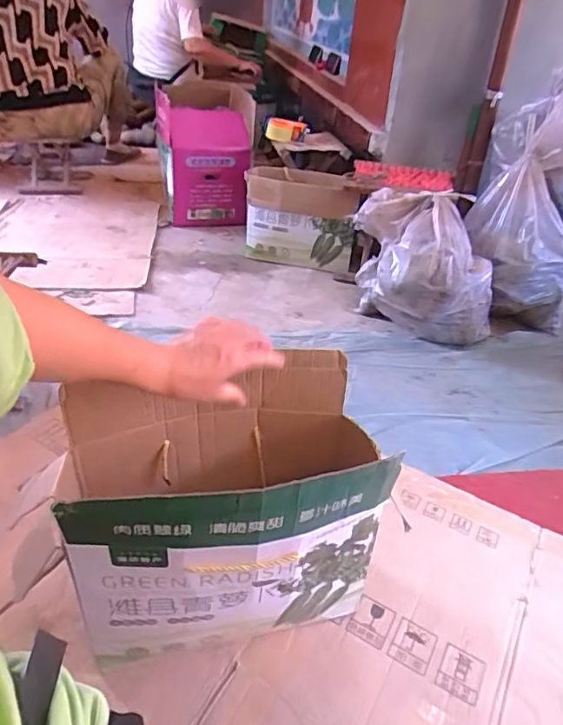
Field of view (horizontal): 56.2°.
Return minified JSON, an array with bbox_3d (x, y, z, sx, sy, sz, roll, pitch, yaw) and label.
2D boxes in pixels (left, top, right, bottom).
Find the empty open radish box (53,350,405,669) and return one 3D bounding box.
[{"bbox_3d":[-0.064,0.188,0.637,0.332,0.318,0.208,-6,36,-15],"label":"empty open radish box"}]

